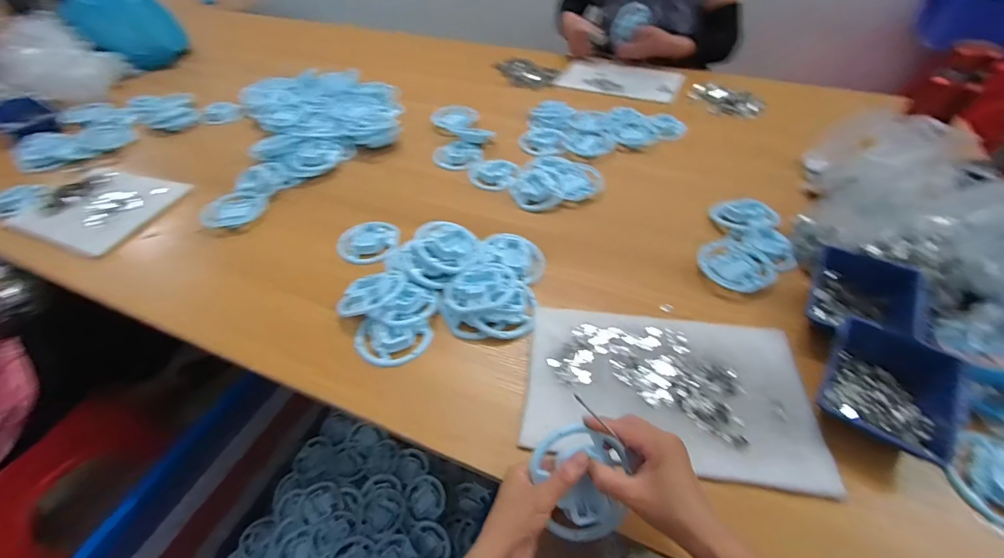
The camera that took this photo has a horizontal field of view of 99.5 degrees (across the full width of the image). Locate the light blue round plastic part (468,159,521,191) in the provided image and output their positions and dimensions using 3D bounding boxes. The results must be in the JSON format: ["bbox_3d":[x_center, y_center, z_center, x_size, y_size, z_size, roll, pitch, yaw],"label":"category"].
[{"bbox_3d":[-0.018,-0.208,0.852,0.098,0.019,0.092,2,48,4],"label":"light blue round plastic part"}]

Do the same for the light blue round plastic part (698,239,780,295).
[{"bbox_3d":[0.364,-0.021,0.663,0.099,0.013,0.107,-1,47,1],"label":"light blue round plastic part"}]

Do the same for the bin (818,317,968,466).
[{"bbox_3d":[0.438,0.123,0.481,0.121,0.047,0.144,25,53,23],"label":"bin"}]

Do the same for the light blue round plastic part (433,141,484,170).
[{"bbox_3d":[-0.098,-0.266,0.914,0.105,0.014,0.091,10,49,11],"label":"light blue round plastic part"}]

